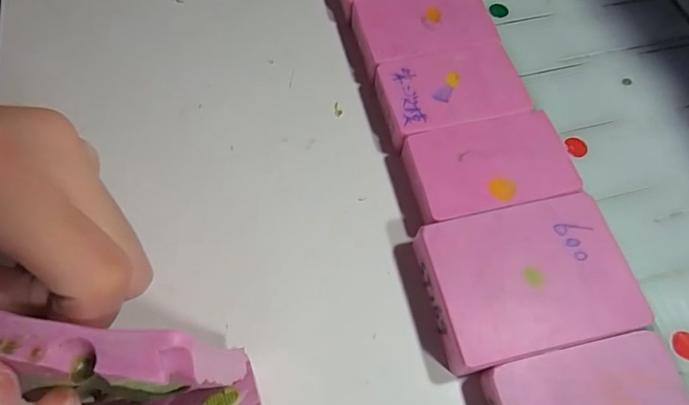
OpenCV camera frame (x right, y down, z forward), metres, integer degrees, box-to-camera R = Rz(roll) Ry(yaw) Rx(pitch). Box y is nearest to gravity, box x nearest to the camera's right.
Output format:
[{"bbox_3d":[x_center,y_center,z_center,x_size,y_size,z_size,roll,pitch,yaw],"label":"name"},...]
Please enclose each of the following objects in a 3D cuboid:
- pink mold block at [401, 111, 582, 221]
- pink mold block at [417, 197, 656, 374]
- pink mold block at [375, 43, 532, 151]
[{"bbox_3d":[0.063,-0.014,0.208,0.068,0.016,0.043,-10,64,-8],"label":"pink mold block"},{"bbox_3d":[0.071,0.031,0.185,0.080,0.019,0.056,-11,64,-8],"label":"pink mold block"},{"bbox_3d":[0.051,-0.052,0.227,0.067,0.017,0.043,-15,66,-7],"label":"pink mold block"}]

